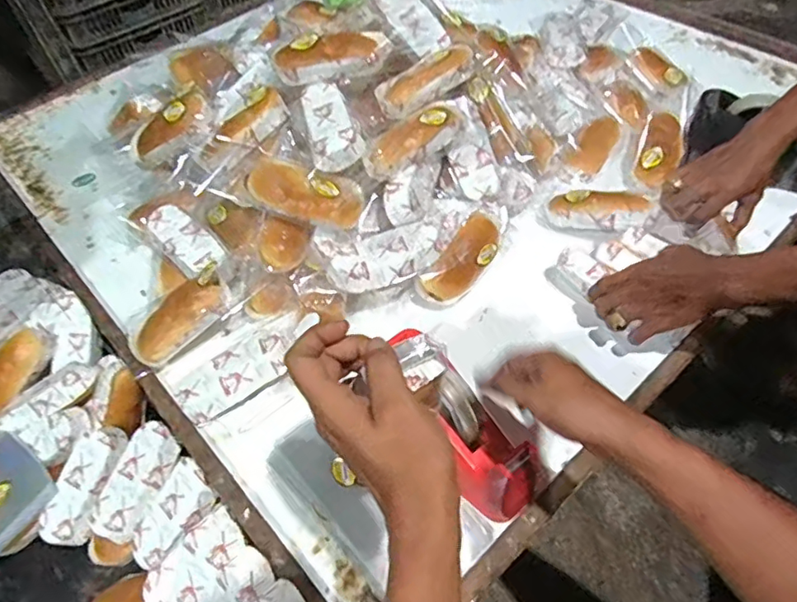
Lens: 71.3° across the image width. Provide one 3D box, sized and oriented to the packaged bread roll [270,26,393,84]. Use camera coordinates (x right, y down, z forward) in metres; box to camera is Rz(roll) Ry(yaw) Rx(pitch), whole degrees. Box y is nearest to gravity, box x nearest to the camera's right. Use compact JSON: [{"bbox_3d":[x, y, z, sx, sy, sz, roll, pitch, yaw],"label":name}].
[{"bbox_3d":[-0.085,-0.317,0.712,0.145,0.042,0.057,-9,52,-3],"label":"packaged bread roll"}]

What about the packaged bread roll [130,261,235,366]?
[{"bbox_3d":[-0.273,0.017,0.696,0.155,0.043,0.065,-40,56,6],"label":"packaged bread roll"}]

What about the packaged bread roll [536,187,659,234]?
[{"bbox_3d":[0.272,-0.125,0.770,0.149,0.032,0.057,0,51,20],"label":"packaged bread roll"}]

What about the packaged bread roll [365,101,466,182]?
[{"bbox_3d":[0.024,-0.211,0.706,0.057,0.042,0.154,32,61,25],"label":"packaged bread roll"}]

